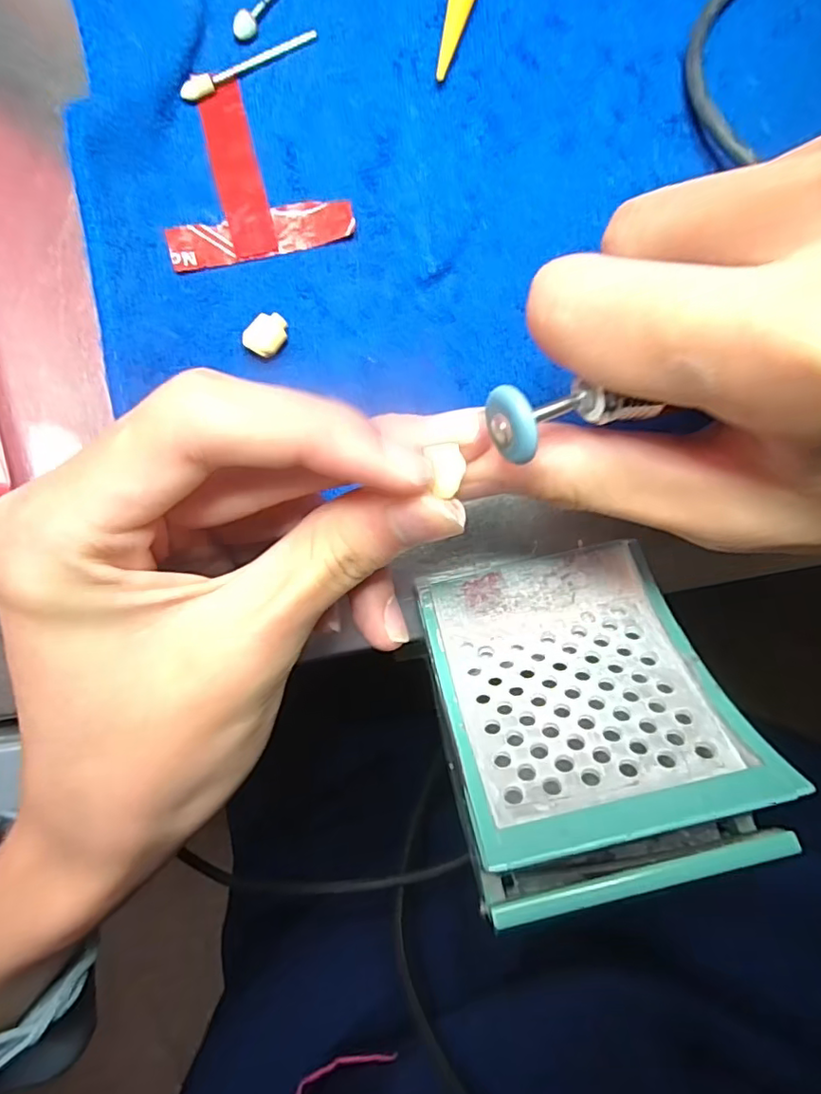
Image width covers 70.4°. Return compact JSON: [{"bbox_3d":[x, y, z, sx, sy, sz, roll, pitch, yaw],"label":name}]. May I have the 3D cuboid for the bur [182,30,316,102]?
[{"bbox_3d":[-0.051,-0.153,0.182,0.046,0.004,0.006,-30,91,-2],"label":"bur"}]

